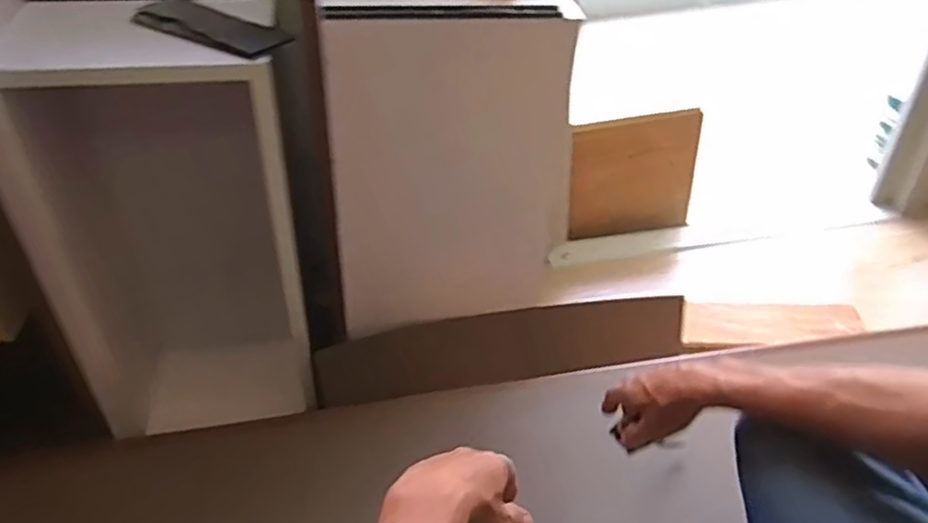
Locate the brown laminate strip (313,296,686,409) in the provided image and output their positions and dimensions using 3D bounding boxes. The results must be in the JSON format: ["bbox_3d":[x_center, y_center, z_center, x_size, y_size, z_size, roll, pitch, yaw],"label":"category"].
[{"bbox_3d":[0.062,0.140,1.138,0.605,0.115,0.030,-9,8,-3],"label":"brown laminate strip"}]

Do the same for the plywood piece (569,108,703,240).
[{"bbox_3d":[0.378,-0.191,1.550,0.270,0.284,0.031,-2,28,-2],"label":"plywood piece"}]

